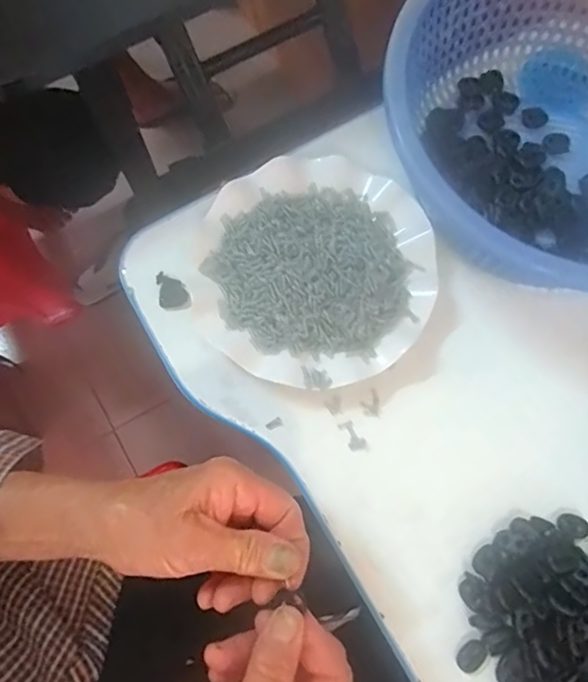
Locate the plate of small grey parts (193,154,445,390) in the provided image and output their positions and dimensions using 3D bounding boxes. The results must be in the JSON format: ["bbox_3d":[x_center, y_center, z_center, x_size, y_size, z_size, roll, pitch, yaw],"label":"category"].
[{"bbox_3d":[0.015,-0.055,0.414,0.177,0.037,0.179,0,76,0],"label":"plate of small grey parts"}]

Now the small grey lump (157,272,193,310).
[{"bbox_3d":[-0.095,-0.040,0.429,0.024,0.005,0.031,-14,76,-4],"label":"small grey lump"}]

